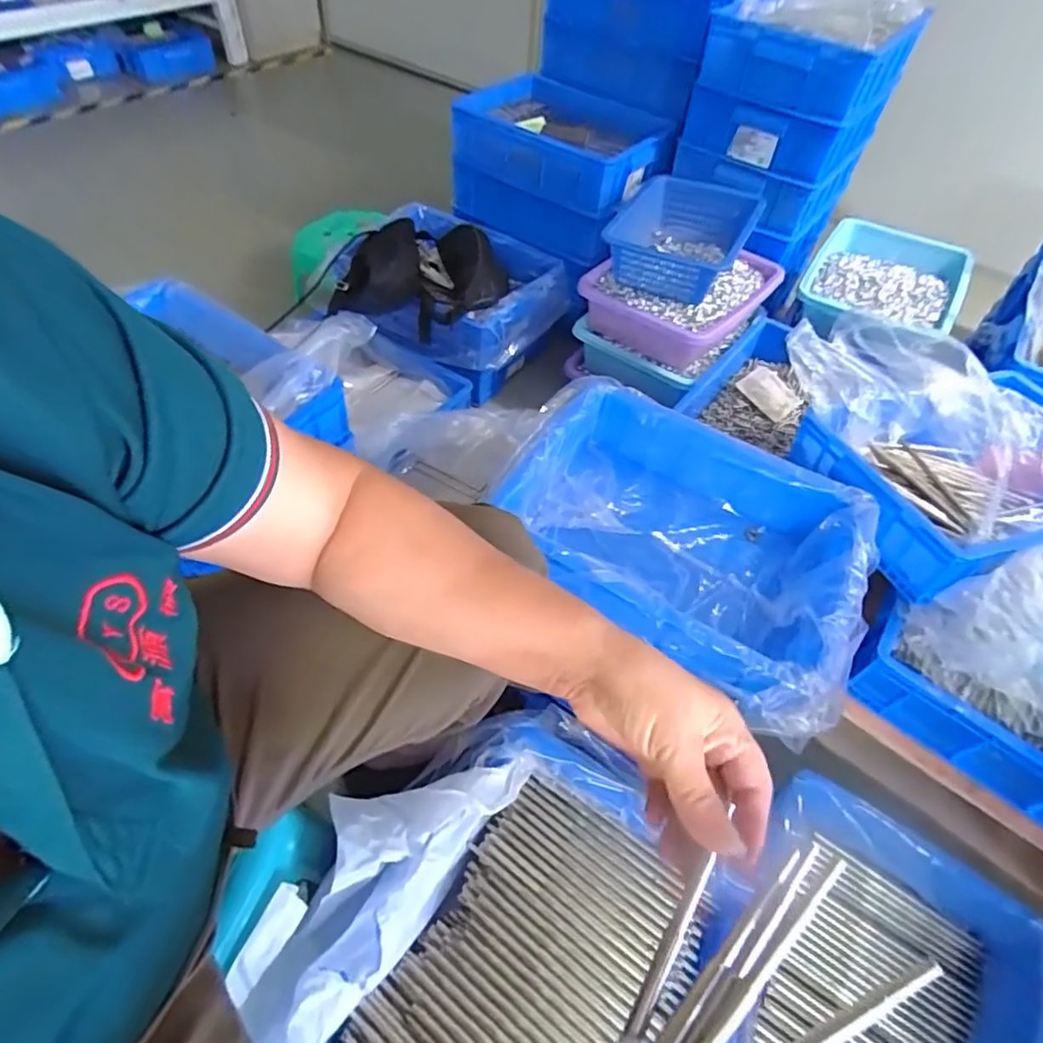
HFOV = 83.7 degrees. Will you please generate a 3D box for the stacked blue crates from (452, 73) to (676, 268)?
[{"bbox_3d":[0.054,-0.805,1.331,0.527,0.219,0.282,38,58,21],"label":"stacked blue crates"}]

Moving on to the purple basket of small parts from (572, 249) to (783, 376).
[{"bbox_3d":[0.321,-0.452,1.172,0.284,0.121,0.328,39,59,22],"label":"purple basket of small parts"}]

